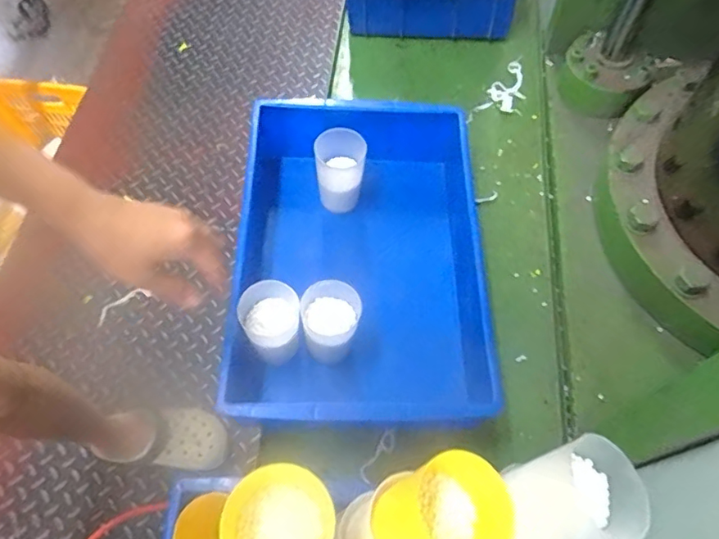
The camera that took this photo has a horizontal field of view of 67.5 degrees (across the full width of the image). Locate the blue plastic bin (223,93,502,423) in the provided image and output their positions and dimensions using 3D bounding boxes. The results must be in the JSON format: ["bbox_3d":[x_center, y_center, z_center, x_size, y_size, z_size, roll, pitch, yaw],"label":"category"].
[{"bbox_3d":[0.002,-0.021,0.650,0.269,0.125,0.416,0,62,1],"label":"blue plastic bin"}]

